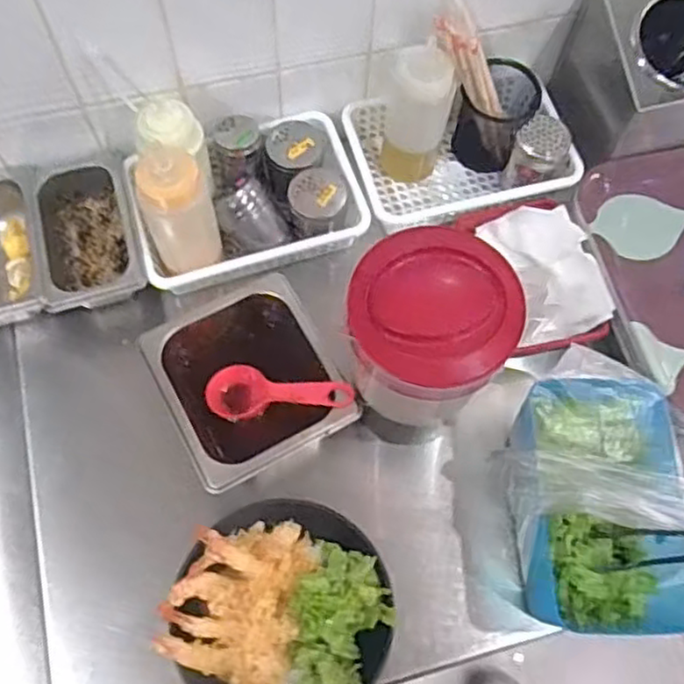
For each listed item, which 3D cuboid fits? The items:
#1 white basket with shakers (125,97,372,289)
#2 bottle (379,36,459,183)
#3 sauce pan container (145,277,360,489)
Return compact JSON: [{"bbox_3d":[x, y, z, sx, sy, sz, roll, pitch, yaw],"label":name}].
[{"bbox_3d":[-0.103,-0.179,0.712,0.239,0.153,0.151,-17,68,-9],"label":"white basket with shakers"},{"bbox_3d":[0.083,-0.249,0.771,0.073,0.178,0.051,10,66,3],"label":"bottle"},{"bbox_3d":[-0.094,0.054,0.729,0.161,0.122,0.177,-26,69,-12],"label":"sauce pan container"}]

